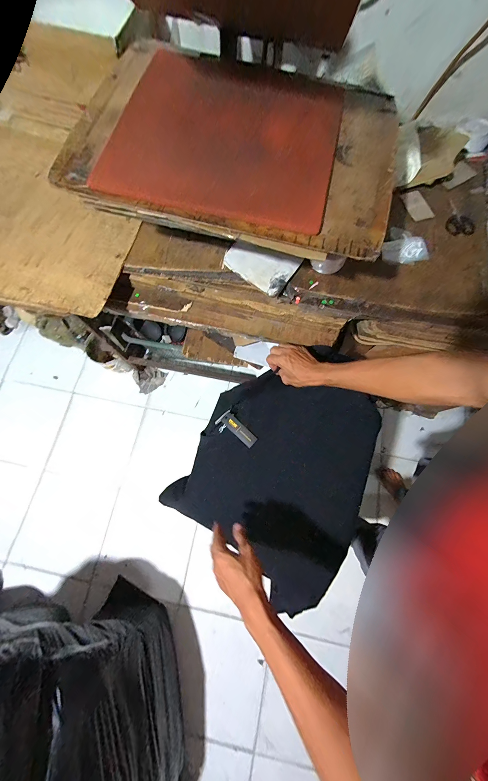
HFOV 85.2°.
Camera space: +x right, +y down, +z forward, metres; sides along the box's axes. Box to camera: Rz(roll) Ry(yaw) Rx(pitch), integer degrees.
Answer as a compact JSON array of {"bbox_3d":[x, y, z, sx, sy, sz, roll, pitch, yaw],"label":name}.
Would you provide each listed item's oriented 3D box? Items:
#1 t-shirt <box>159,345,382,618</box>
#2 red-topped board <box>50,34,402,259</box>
[{"bbox_3d":[0.108,0.161,0.671,0.406,0.092,0.543,32,77,9],"label":"t-shirt"},{"bbox_3d":[-0.010,-0.459,0.486,0.577,0.056,0.431,14,75,5],"label":"red-topped board"}]

